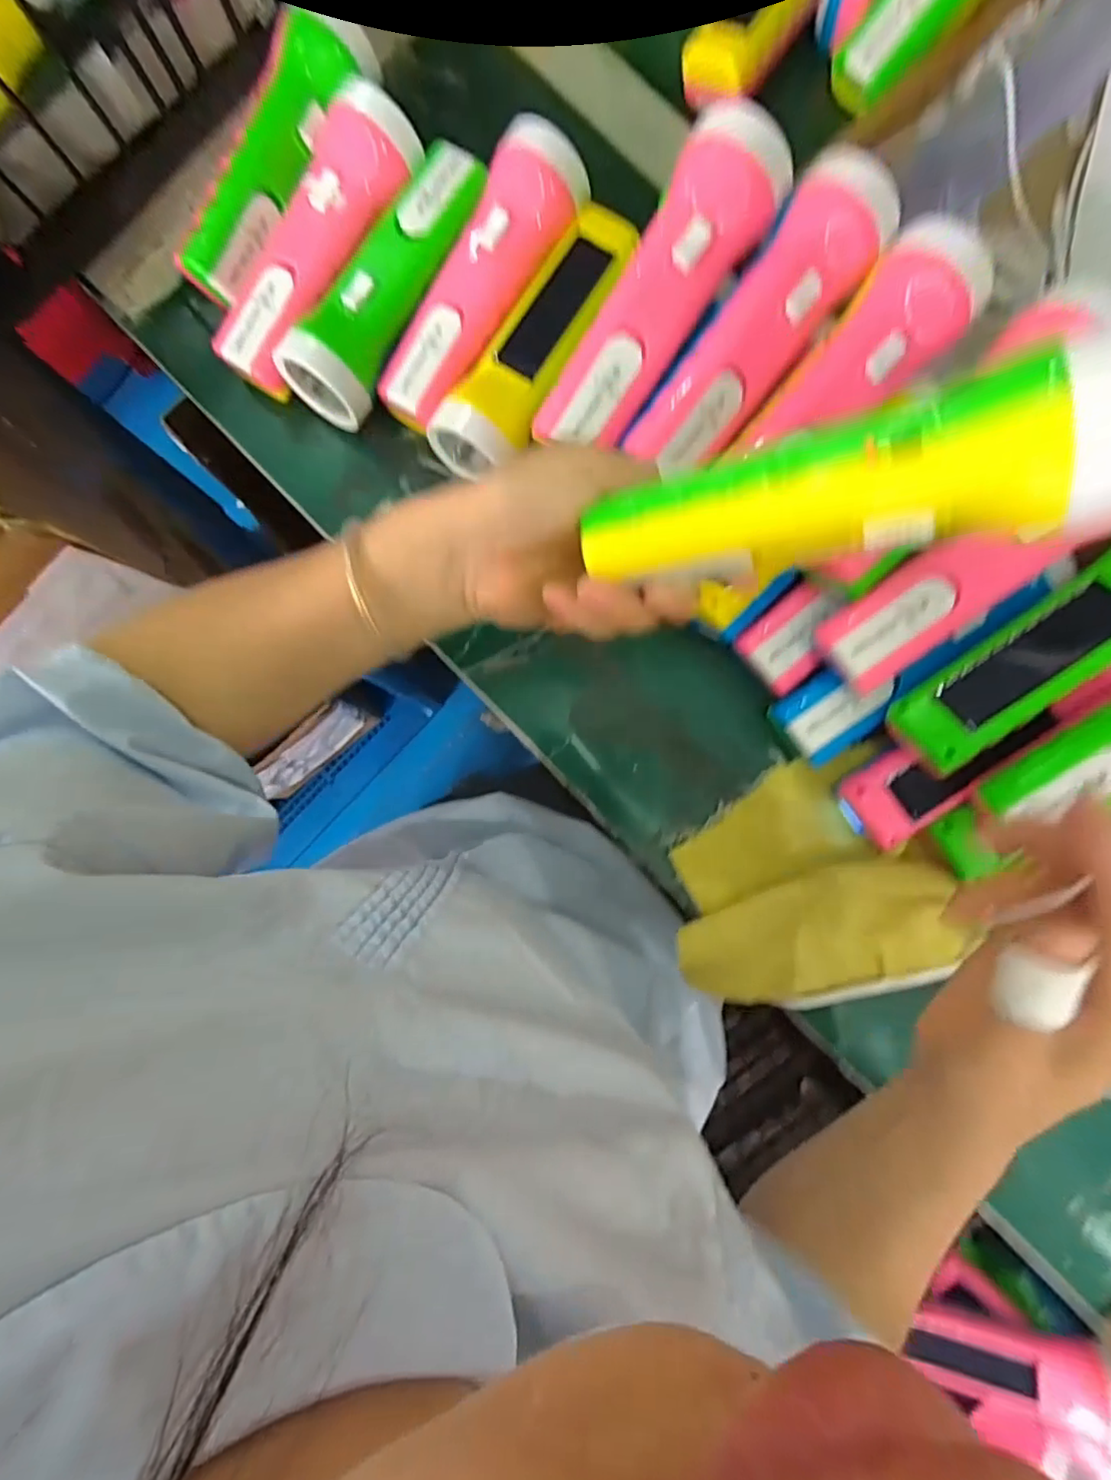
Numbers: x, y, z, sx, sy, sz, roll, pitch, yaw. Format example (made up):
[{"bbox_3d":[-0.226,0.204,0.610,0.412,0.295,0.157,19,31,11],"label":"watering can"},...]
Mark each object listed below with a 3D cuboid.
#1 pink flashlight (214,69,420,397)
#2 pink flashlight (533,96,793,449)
[{"bbox_3d":[-0.137,-0.281,0.350,0.057,0.047,0.164,31,87,1],"label":"pink flashlight"},{"bbox_3d":[0.052,-0.214,0.303,0.049,0.060,0.161,31,87,1],"label":"pink flashlight"}]

